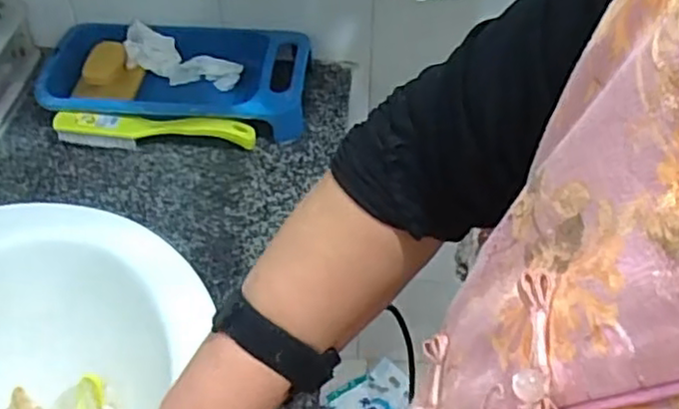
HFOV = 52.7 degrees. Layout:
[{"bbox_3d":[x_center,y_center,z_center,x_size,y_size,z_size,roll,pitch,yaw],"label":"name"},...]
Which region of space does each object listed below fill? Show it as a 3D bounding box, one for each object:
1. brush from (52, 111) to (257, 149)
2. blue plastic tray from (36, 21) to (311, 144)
[{"bbox_3d":[-0.214,-0.081,0.796,0.226,0.036,0.028,3,46,4],"label":"brush"},{"bbox_3d":[-0.199,-0.153,0.859,0.315,0.060,0.189,5,46,5],"label":"blue plastic tray"}]

